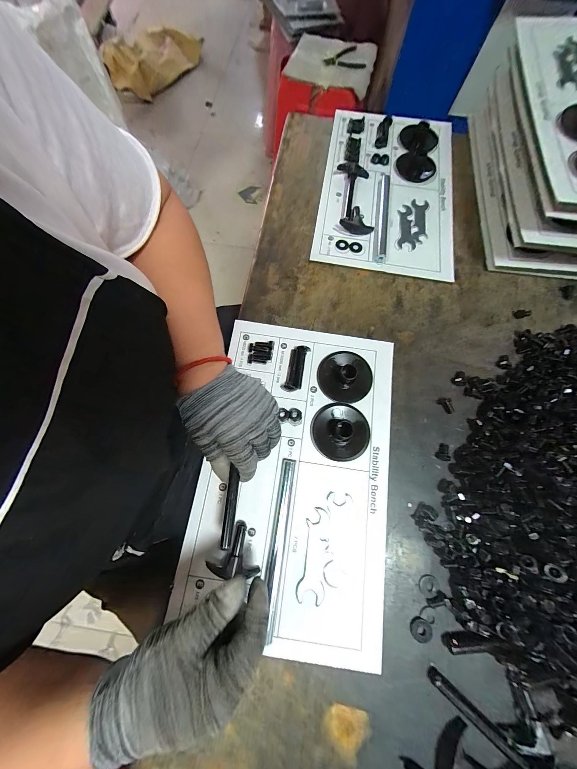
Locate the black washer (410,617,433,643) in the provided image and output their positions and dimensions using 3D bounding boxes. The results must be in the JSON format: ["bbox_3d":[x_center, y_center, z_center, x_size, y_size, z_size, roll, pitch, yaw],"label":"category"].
[{"bbox_3d":[0.141,0.260,0.273,0.023,0.004,0.021,0,74,-1],"label":"black washer"}]

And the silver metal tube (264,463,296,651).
[{"bbox_3d":[-0.012,0.176,0.294,0.018,0.012,0.173,8,74,2],"label":"silver metal tube"}]

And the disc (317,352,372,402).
[{"bbox_3d":[0.075,-0.013,0.341,0.069,0.020,0.068,0,74,-1],"label":"disc"}]

